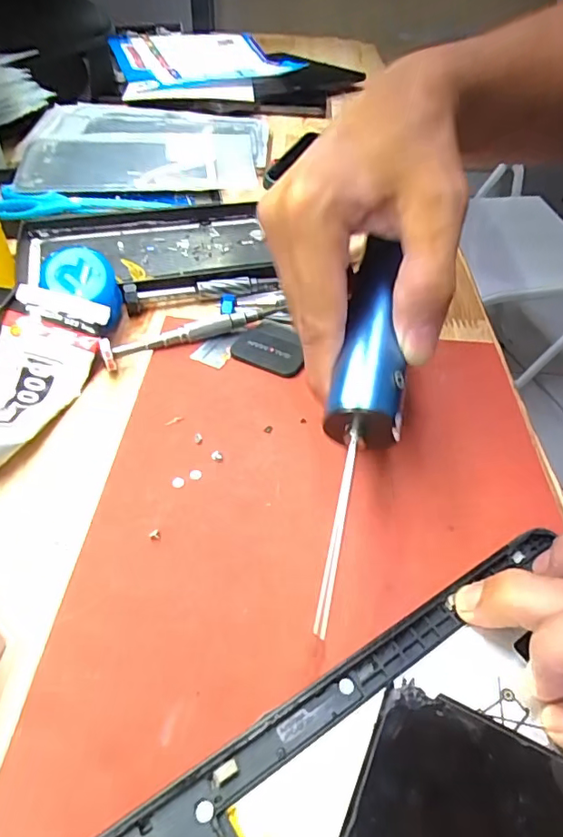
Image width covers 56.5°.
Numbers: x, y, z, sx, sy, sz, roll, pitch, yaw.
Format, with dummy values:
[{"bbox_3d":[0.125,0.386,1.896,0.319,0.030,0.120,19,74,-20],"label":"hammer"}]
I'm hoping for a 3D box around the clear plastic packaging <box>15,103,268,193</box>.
[{"bbox_3d":[-0.118,-0.242,0.470,0.206,0.026,0.174,-1,46,-5],"label":"clear plastic packaging"}]

